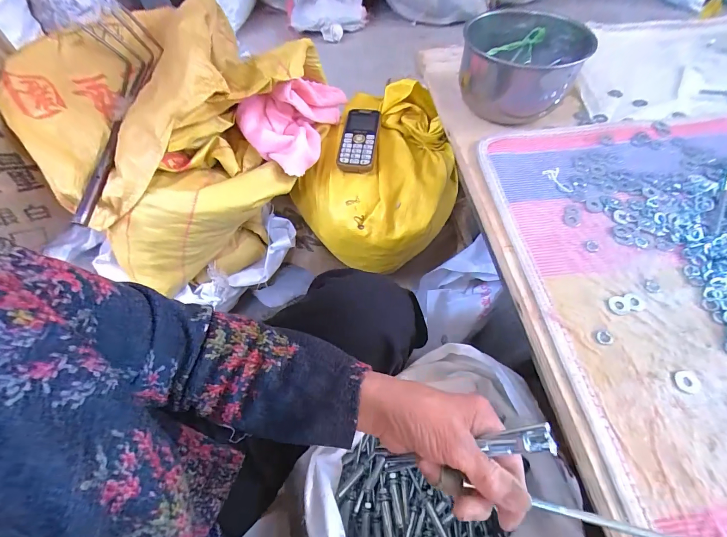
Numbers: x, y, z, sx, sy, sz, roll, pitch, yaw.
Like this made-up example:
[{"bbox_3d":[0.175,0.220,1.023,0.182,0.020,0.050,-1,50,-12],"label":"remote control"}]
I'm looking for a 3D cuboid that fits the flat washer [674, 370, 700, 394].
[{"bbox_3d":[0.282,0.098,0.285,0.021,0.004,0.019,-5,57,-2],"label":"flat washer"}]

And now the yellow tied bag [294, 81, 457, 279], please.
[{"bbox_3d":[0.035,-0.153,0.558,0.238,0.160,0.271,39,67,22],"label":"yellow tied bag"}]

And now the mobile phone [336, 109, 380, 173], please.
[{"bbox_3d":[-0.007,-0.206,0.527,0.056,0.012,0.118,7,68,2],"label":"mobile phone"}]

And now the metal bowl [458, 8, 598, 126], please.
[{"bbox_3d":[0.229,-0.306,0.490,0.147,0.078,0.184,0,57,2],"label":"metal bowl"}]

